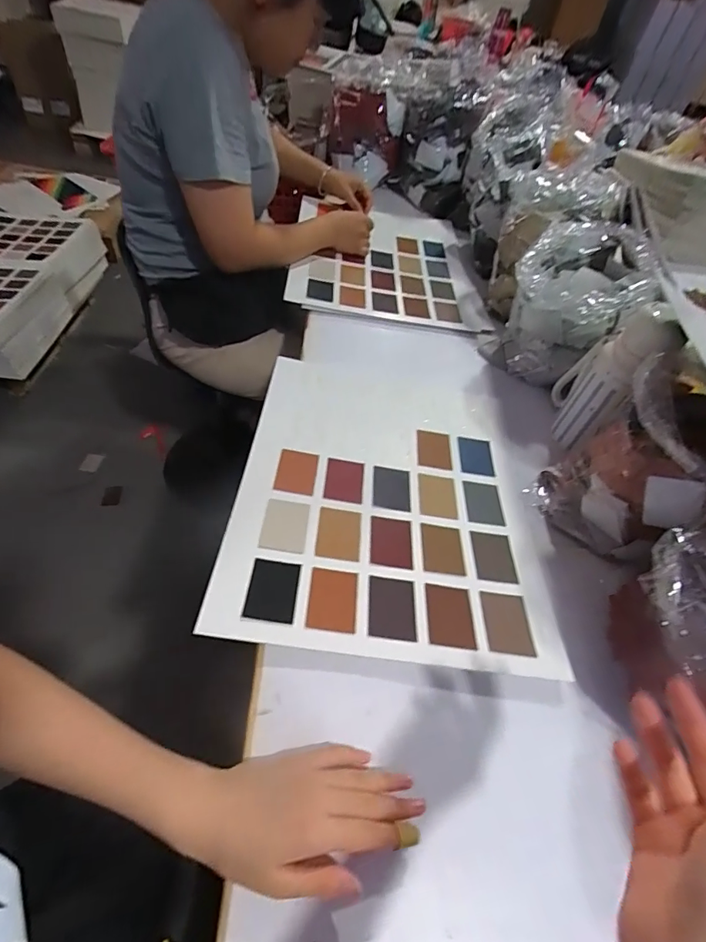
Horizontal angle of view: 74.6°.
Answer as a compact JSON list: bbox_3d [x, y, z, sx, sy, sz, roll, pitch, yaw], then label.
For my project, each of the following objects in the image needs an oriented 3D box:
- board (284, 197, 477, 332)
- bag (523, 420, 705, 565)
[{"bbox_3d":[0.059,-0.445,0.963,0.350,0.019,0.449,7,49,-8],"label":"board"},{"bbox_3d":[0.295,0.008,0.525,0.059,0.155,0.148,-12,54,-23],"label":"bag"}]

